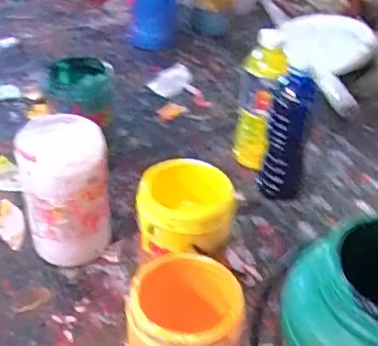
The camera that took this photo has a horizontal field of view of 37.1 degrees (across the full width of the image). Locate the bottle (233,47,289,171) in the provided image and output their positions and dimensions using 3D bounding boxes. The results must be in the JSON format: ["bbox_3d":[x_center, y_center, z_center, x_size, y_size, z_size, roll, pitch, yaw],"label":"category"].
[{"bbox_3d":[0.098,-0.080,0.800,0.062,0.196,0.071,6,41,7],"label":"bottle"}]

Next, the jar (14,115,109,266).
[{"bbox_3d":[-0.144,0.025,0.671,0.103,0.156,0.096,0,40,0],"label":"jar"}]

